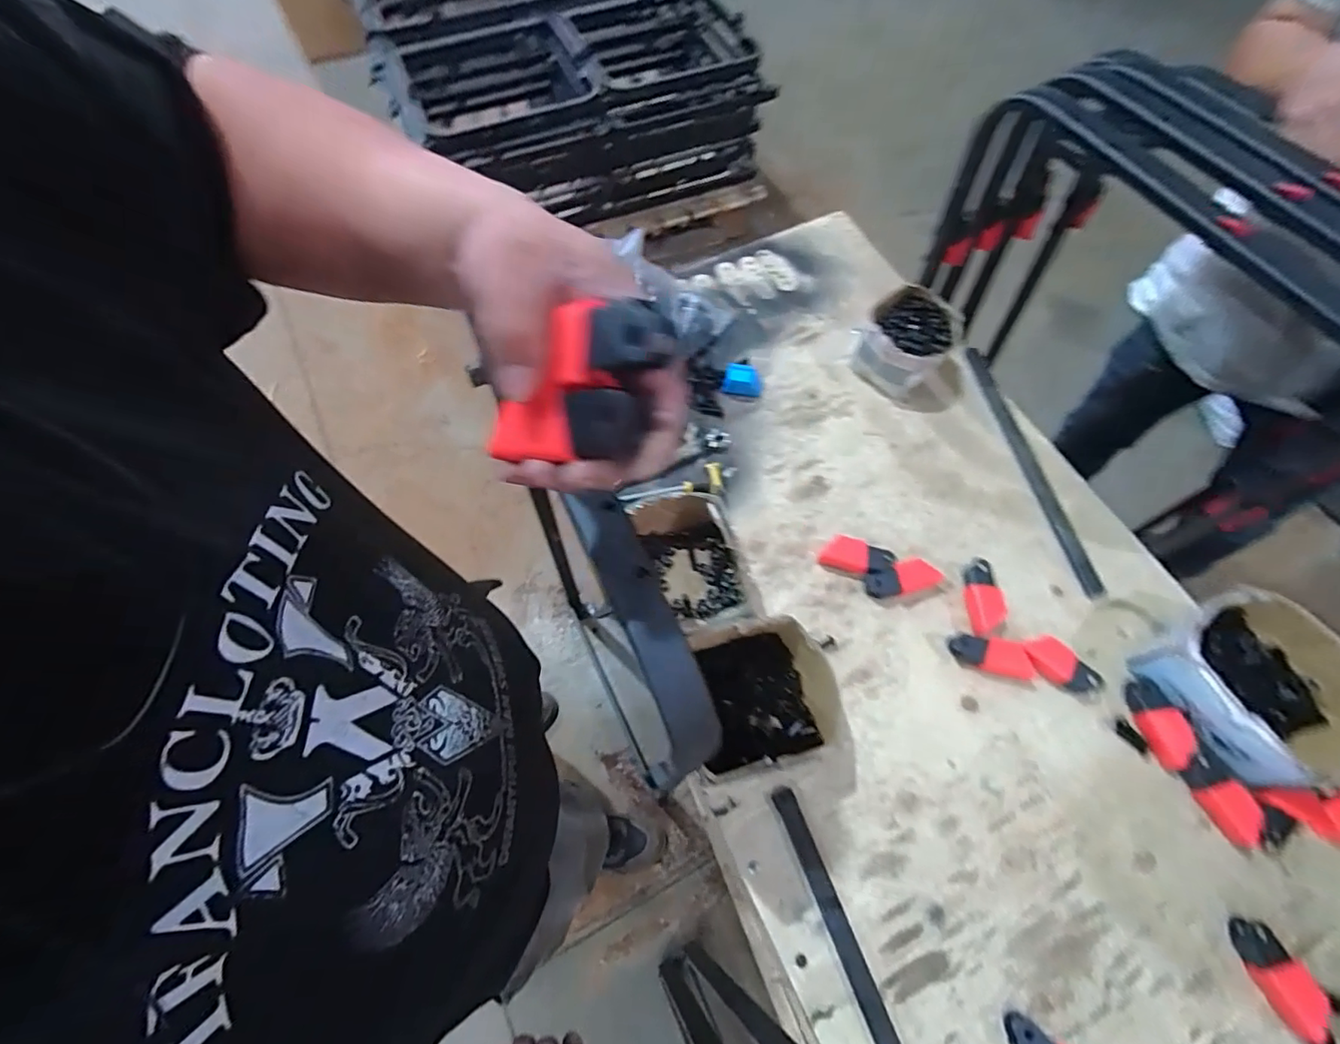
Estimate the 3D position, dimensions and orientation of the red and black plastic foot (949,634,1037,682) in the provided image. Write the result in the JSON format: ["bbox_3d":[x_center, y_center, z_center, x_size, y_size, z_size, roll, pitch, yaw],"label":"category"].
[{"bbox_3d":[0.360,0.150,0.628,0.091,0.025,0.036,14,66,5],"label":"red and black plastic foot"}]

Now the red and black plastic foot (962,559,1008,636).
[{"bbox_3d":[0.361,0.088,0.658,0.041,0.024,0.083,-6,66,-4],"label":"red and black plastic foot"}]

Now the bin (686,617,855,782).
[{"bbox_3d":[0.093,0.180,0.582,0.140,0.085,0.140,-7,66,-5],"label":"bin"}]

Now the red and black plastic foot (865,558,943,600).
[{"bbox_3d":[0.273,0.067,0.665,0.083,0.027,0.035,-14,67,-8],"label":"red and black plastic foot"}]

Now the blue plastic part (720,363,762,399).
[{"bbox_3d":[0.100,-0.196,0.788,0.053,0.034,0.035,3,66,0],"label":"blue plastic part"}]

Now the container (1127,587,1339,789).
[{"bbox_3d":[0.619,0.175,0.593,0.168,0.079,0.184,-29,70,-14],"label":"container"}]

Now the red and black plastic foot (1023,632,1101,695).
[{"bbox_3d":[0.436,0.160,0.622,0.094,0.024,0.039,35,69,-2],"label":"red and black plastic foot"}]

